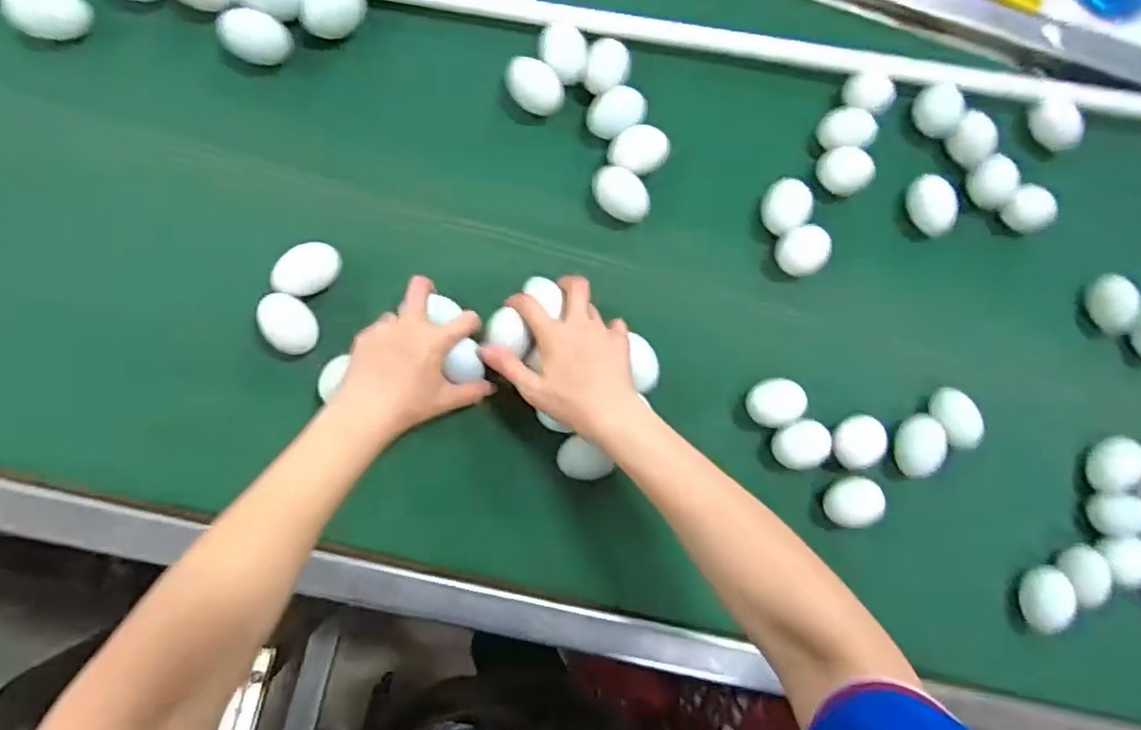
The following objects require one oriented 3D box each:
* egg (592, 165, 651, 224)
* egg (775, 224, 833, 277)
[{"bbox_3d":[0.048,-0.164,0.621,0.060,0.052,0.037,43,81,-2],"label":"egg"},{"bbox_3d":[0.234,-0.114,0.643,0.047,0.050,0.052,-25,88,-9],"label":"egg"}]

